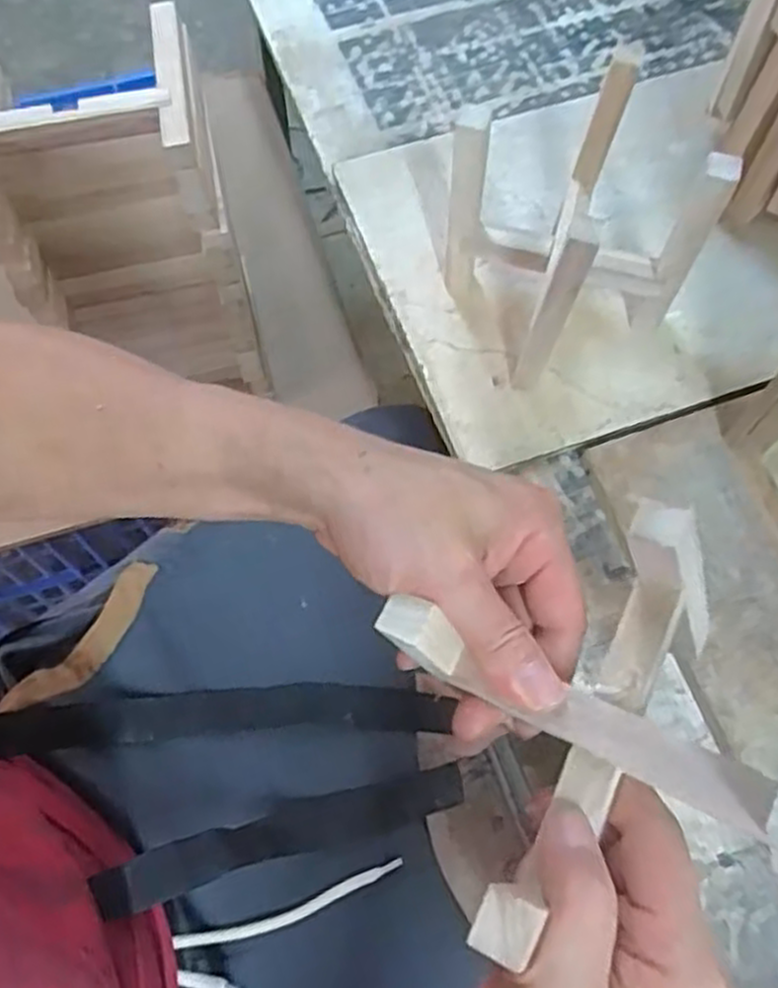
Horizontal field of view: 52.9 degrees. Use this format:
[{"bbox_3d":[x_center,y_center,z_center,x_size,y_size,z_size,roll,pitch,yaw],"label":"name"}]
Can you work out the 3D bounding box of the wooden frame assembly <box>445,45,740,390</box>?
[{"bbox_3d":[0.118,-0.168,0.509,0.122,0.149,0.120,-27,68,-10],"label":"wooden frame assembly"}]

